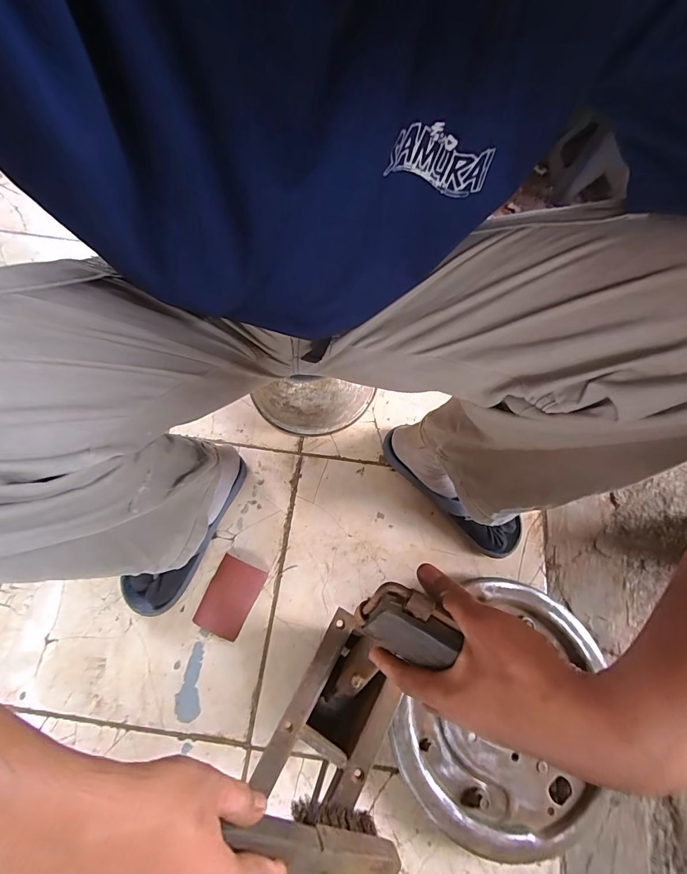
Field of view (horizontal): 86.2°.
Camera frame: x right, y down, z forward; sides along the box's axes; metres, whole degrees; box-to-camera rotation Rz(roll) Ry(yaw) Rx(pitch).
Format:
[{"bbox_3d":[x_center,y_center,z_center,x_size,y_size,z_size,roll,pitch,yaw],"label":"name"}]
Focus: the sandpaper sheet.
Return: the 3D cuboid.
[{"bbox_3d":[-0.170,0.237,0.546,0.072,0.007,0.101,23,69,6],"label":"sandpaper sheet"}]

